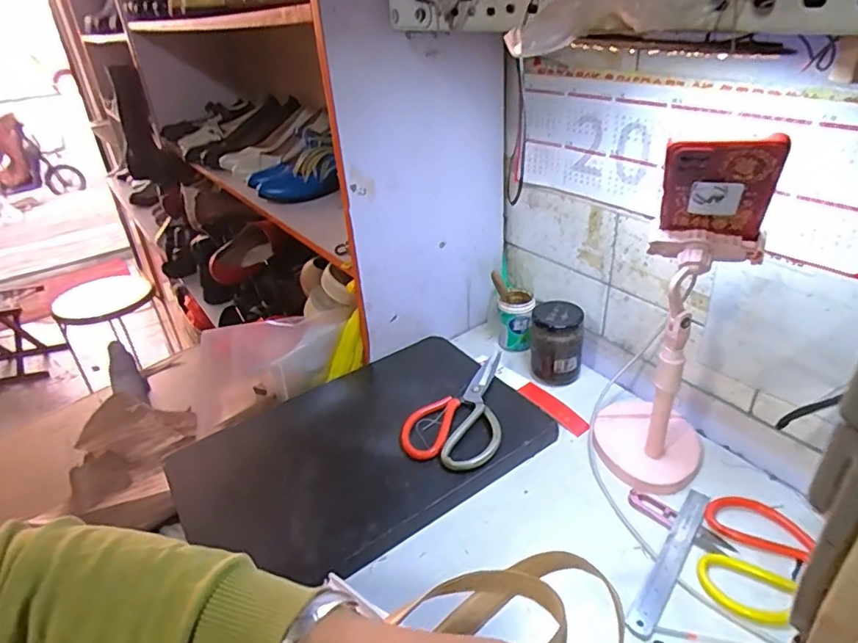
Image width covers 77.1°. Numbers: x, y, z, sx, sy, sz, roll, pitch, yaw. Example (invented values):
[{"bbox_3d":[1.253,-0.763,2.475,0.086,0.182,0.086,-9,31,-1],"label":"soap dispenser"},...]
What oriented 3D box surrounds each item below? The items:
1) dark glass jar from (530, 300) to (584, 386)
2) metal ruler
[{"bbox_3d":[0.168,0.032,0.710,0.067,0.099,0.062,6,33,16],"label":"dark glass jar"},{"bbox_3d":[0.225,0.217,0.495,0.021,0.004,0.166,21,41,35],"label":"metal ruler"}]

